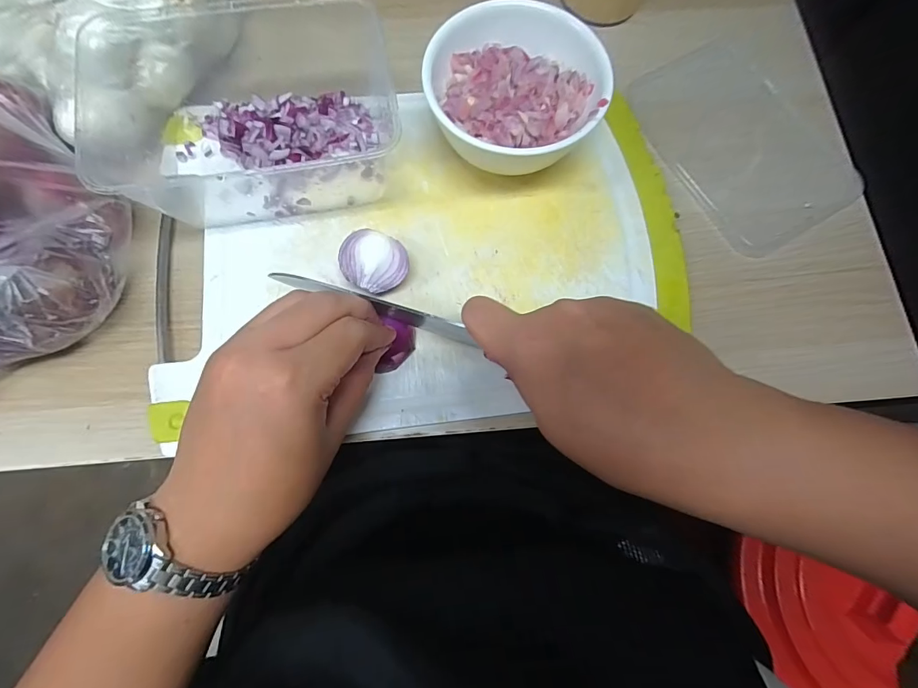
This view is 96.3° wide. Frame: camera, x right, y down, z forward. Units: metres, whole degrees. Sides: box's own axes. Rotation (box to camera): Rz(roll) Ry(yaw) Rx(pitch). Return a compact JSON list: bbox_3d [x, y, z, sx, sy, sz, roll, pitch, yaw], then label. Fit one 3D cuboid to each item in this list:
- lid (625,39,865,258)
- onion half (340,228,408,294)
[{"bbox_3d":[0.223,-0.160,0.325,0.123,0.012,0.166,-30,79,-9],"label":"lid"},{"bbox_3d":[-0.055,-0.051,0.270,0.042,0.023,0.036,26,77,4],"label":"onion half"}]

